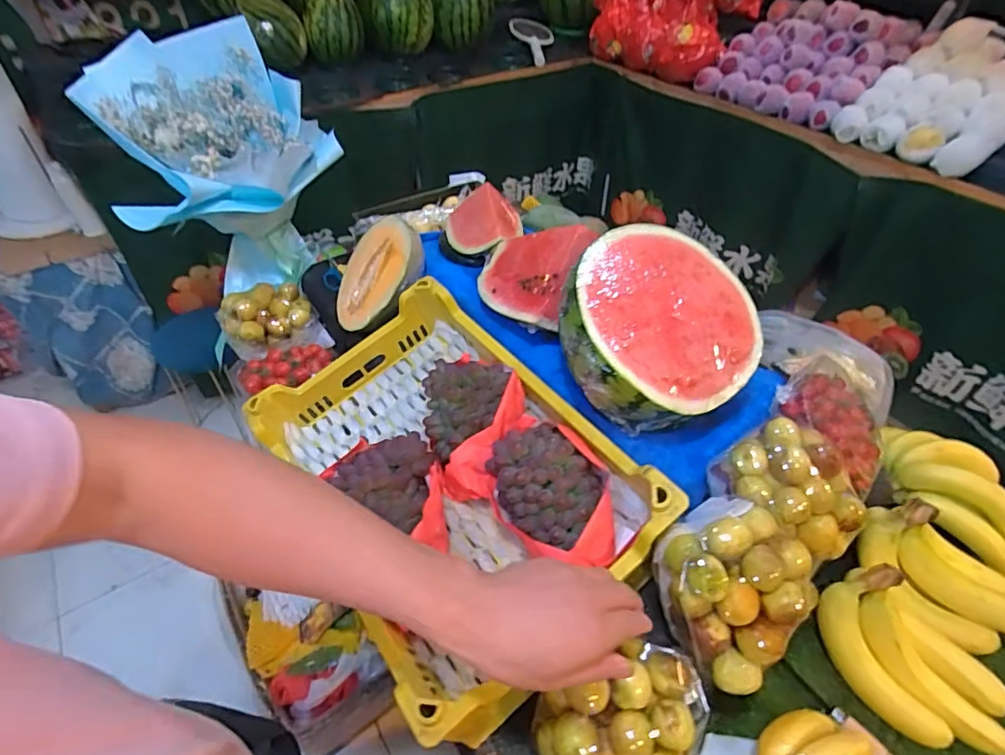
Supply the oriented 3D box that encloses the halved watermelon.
[{"bbox_3d":[0.169,-0.054,0.612,0.235,0.110,0.219,-14,75,-24],"label":"halved watermelon"}]

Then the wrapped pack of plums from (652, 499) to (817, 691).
[{"bbox_3d":[0.210,0.187,0.484,0.111,0.107,0.122,-29,52,-28],"label":"wrapped pack of plums"}]

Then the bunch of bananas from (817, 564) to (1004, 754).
[{"bbox_3d":[0.418,0.280,0.529,0.182,0.099,0.105,25,49,22],"label":"bunch of bananas"}]

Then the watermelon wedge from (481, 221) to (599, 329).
[{"bbox_3d":[0.032,-0.149,0.709,0.171,0.097,0.126,30,50,25],"label":"watermelon wedge"}]

